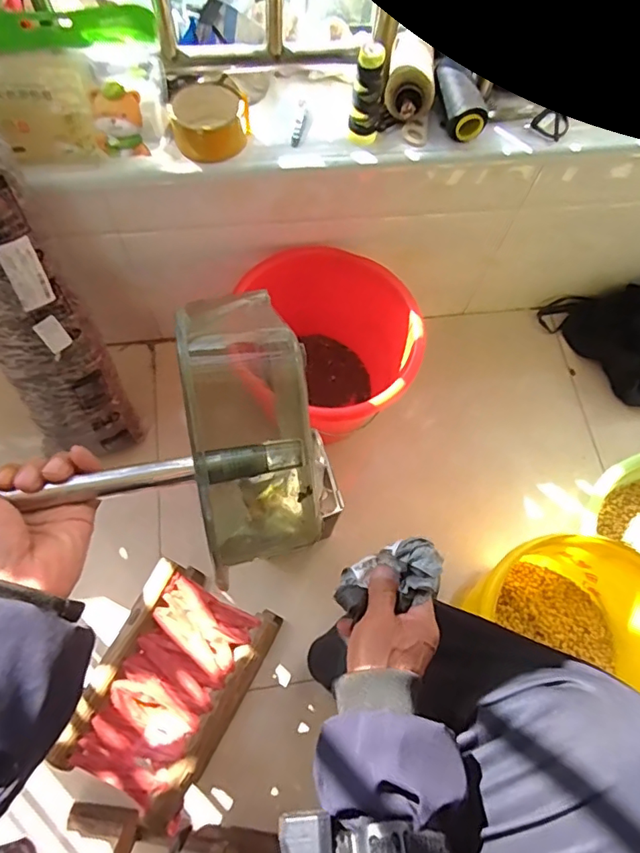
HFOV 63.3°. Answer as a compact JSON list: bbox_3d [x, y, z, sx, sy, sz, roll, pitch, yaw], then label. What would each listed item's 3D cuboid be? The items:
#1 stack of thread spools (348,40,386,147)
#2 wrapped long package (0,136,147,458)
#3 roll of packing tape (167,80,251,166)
[{"bbox_3d":[0.056,-0.400,0.631,0.035,0.106,0.033,9,69,-1],"label":"stack of thread spools"},{"bbox_3d":[-0.384,-0.149,0.677,0.134,0.552,0.084,-11,49,-6],"label":"wrapped long package"},{"bbox_3d":[-0.141,-0.391,0.660,0.097,0.051,0.096,-15,71,-9],"label":"roll of packing tape"}]

